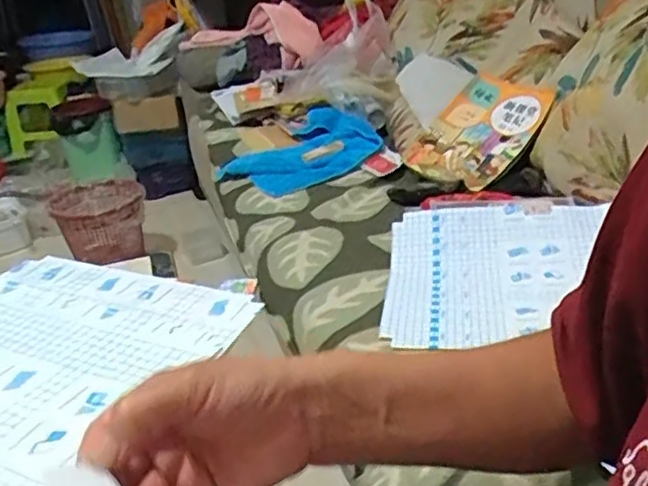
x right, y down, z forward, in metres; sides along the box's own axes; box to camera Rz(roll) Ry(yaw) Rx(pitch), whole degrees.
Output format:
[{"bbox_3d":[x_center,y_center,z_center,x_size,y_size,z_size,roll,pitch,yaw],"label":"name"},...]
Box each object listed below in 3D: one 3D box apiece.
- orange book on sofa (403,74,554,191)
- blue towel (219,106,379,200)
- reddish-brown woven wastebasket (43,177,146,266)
[{"bbox_3d":[0.301,-0.222,1.231,0.262,0.032,0.207,-45,48,-11],"label":"orange book on sofa"},{"bbox_3d":[-0.043,-0.203,1.383,0.244,0.088,0.305,20,36,41],"label":"blue towel"},{"bbox_3d":[-0.637,-0.062,1.852,0.252,0.235,0.273,-15,28,-19],"label":"reddish-brown woven wastebasket"}]

